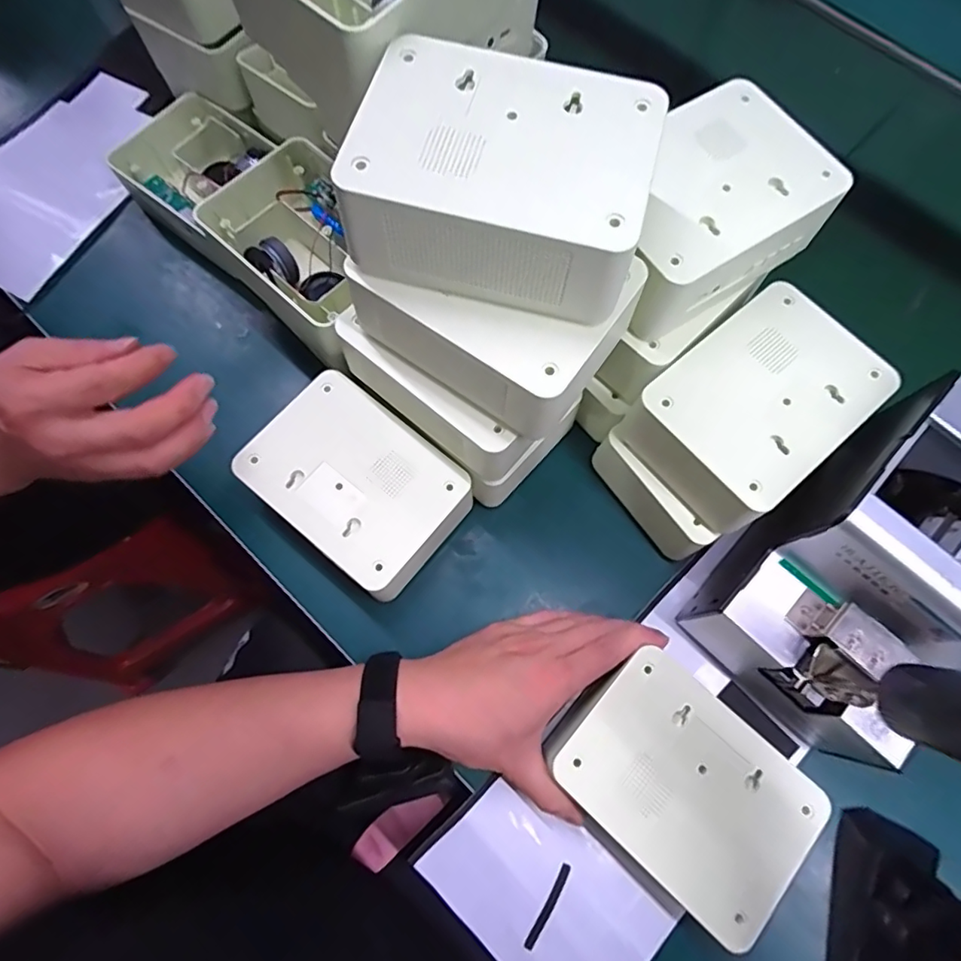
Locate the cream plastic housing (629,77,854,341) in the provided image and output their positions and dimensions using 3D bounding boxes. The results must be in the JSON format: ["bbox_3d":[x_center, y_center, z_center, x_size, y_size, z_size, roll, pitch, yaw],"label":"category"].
[{"bbox_3d":[0.132,-0.165,0.340,0.140,0.054,0.100,-30,75,-11],"label":"cream plastic housing"}]

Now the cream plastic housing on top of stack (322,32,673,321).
[{"bbox_3d":[0.011,-0.146,0.272,0.136,0.051,0.097,15,72,3],"label":"cream plastic housing on top of stack"}]

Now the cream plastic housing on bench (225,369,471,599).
[{"bbox_3d":[-0.087,0.005,0.403,0.140,0.060,0.102,38,75,10],"label":"cream plastic housing on bench"}]

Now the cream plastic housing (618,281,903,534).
[{"bbox_3d":[0.176,-0.048,0.359,0.146,0.043,0.101,-38,77,-13],"label":"cream plastic housing"}]

